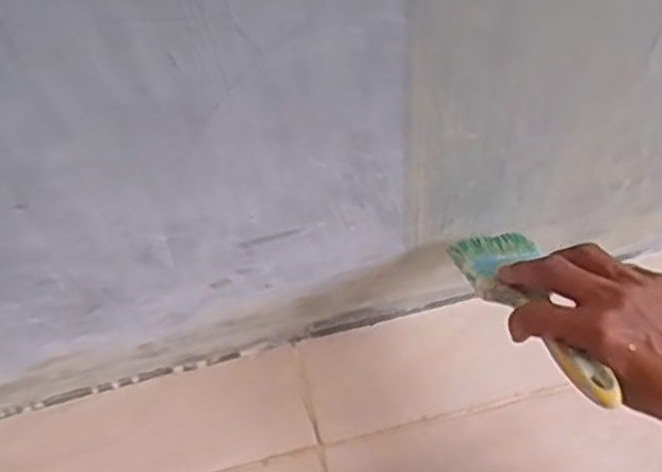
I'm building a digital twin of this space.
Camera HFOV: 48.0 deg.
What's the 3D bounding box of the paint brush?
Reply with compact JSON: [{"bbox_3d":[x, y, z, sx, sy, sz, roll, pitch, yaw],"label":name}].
[{"bbox_3d":[0.144,0.046,0.501,0.063,0.015,0.190,-18,31,-7],"label":"paint brush"}]

